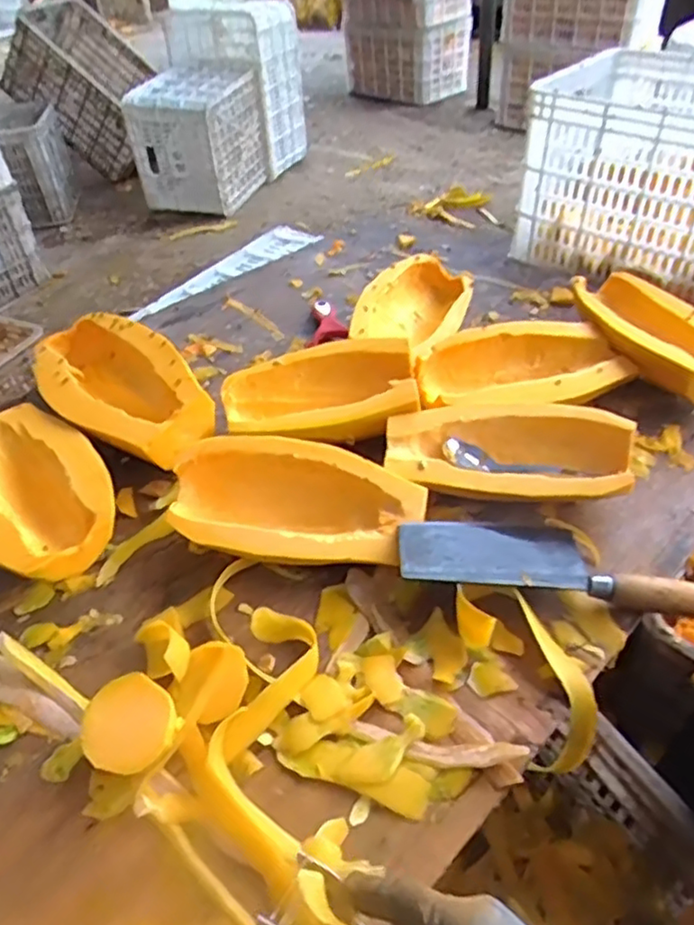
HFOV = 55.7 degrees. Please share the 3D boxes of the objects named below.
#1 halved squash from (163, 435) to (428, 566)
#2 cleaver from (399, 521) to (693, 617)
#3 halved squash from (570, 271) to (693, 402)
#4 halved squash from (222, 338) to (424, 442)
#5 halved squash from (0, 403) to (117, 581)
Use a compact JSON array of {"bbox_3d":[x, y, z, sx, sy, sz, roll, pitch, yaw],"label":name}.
[{"bbox_3d":[-0.049,0.041,0.636,0.236,0.071,0.109,2,43,8],"label":"halved squash"},{"bbox_3d":[0.181,0.089,0.608,0.261,0.028,0.091,8,30,2],"label":"cleaver"},{"bbox_3d":[0.382,-0.163,0.819,0.123,0.057,0.257,-22,45,-17],"label":"halved squash"},{"bbox_3d":[-0.032,-0.078,0.750,0.215,0.059,0.125,-7,43,-2],"label":"halved squash"},{"bbox_3d":[-0.324,0.028,0.664,0.141,0.067,0.309,-30,48,-24],"label":"halved squash"}]

